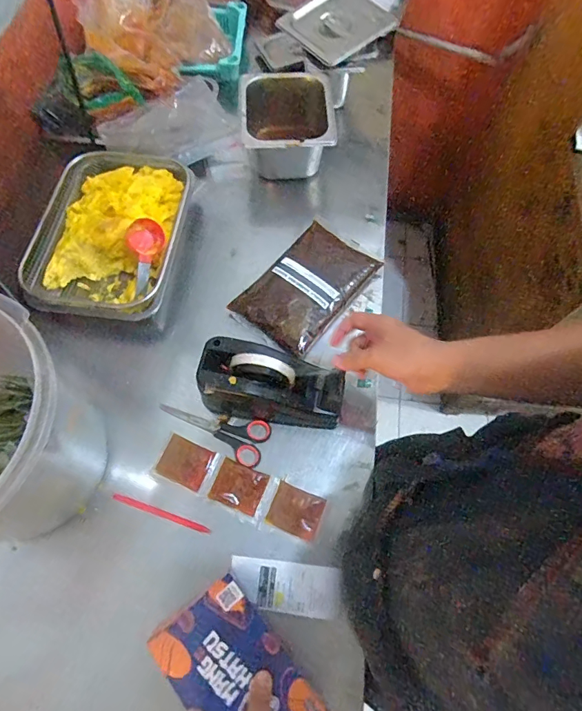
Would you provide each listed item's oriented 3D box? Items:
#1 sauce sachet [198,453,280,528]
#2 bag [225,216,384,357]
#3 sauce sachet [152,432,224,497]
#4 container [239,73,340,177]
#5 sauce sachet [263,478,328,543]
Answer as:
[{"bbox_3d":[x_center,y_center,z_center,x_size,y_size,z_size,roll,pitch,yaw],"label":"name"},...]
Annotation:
[{"bbox_3d":[-0.070,0.177,0.578,0.095,0.008,0.061,22,68,8],"label":"sauce sachet"},{"bbox_3d":[0.027,-0.116,0.687,0.137,0.022,0.214,37,71,14],"label":"bag"},{"bbox_3d":[-0.141,0.149,0.594,0.080,0.010,0.059,22,68,9],"label":"sauce sachet"},{"bbox_3d":[-0.006,-0.402,0.778,0.163,0.106,0.177,0,67,-1],"label":"container"},{"bbox_3d":[0.007,0.205,0.570,0.066,0.004,0.060,22,68,9],"label":"sauce sachet"}]

